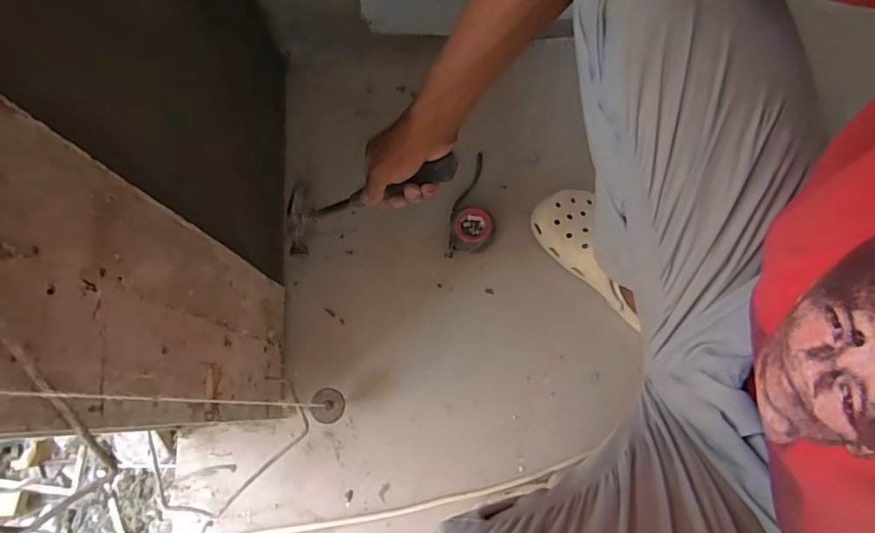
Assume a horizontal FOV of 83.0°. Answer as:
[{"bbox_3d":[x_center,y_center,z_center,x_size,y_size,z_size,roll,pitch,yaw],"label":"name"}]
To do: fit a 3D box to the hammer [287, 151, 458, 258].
[{"bbox_3d":[-0.090,-0.079,0.583,0.270,0.026,0.090,-12,70,37],"label":"hammer"}]

